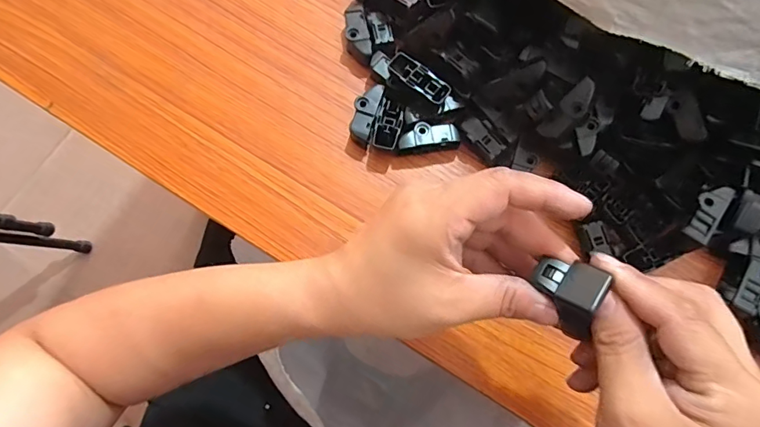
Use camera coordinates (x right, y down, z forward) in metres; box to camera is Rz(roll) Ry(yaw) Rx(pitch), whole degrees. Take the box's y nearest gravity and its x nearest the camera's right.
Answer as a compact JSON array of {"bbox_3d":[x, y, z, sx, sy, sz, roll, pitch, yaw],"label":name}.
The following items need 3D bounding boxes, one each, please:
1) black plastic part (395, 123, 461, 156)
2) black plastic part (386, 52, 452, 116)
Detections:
[{"bbox_3d":[0.034,-0.054,0.332,0.045,0.010,0.019,-1,75,-1],"label":"black plastic part"},{"bbox_3d":[0.027,-0.092,0.331,0.047,0.021,0.019,36,77,8],"label":"black plastic part"}]

